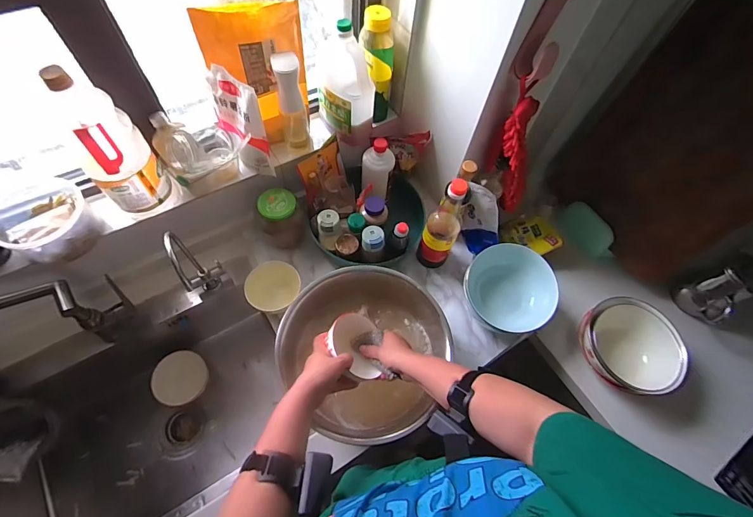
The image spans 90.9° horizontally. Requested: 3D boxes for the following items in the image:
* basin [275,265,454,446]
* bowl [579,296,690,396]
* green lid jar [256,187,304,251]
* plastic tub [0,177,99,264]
[{"bbox_3d":[-0.020,0.188,0.758,0.311,0.154,0.310,2,62,-3],"label":"basin"},{"bbox_3d":[0.542,0.199,0.811,0.179,0.107,0.197,-19,65,-13],"label":"bowl"},{"bbox_3d":[-0.224,-0.093,0.873,0.096,0.116,0.088,2,62,-3],"label":"green lid jar"},{"bbox_3d":[-0.604,-0.069,0.687,0.141,0.082,0.142,26,63,10],"label":"plastic tub"}]

